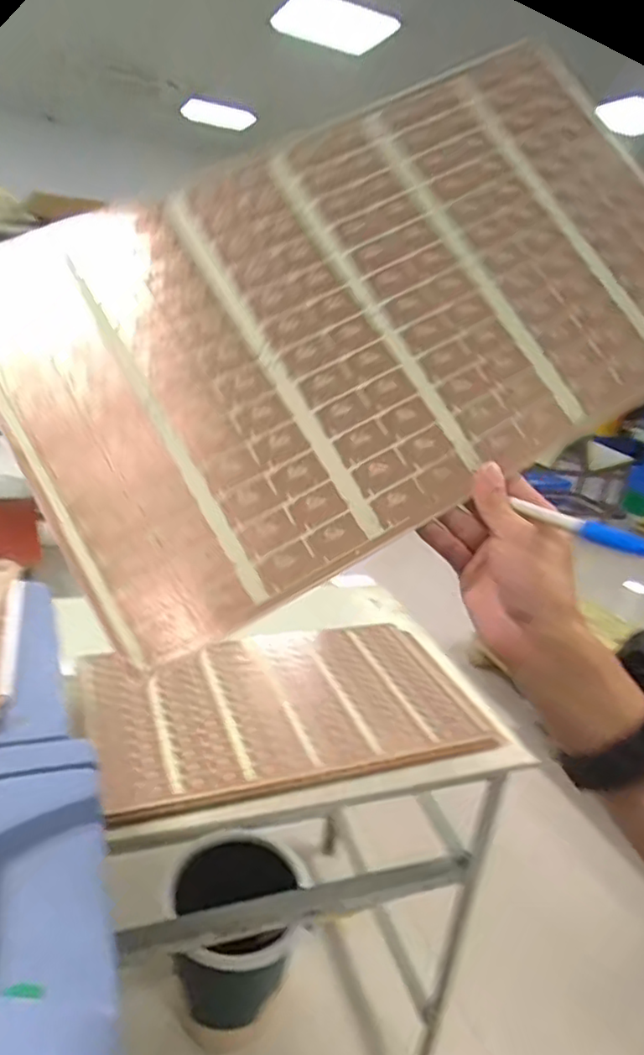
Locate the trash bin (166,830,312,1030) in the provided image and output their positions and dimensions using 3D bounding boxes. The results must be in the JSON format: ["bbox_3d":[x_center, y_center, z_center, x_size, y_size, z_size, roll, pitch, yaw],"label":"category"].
[{"bbox_3d":[-0.154,0.722,1.152,0.212,0.229,0.239,25,28,38],"label":"trash bin"}]

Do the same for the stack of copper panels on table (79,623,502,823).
[{"bbox_3d":[-0.045,0.240,0.878,0.527,0.033,0.304,-1,21,-24],"label":"stack of copper panels on table"}]

